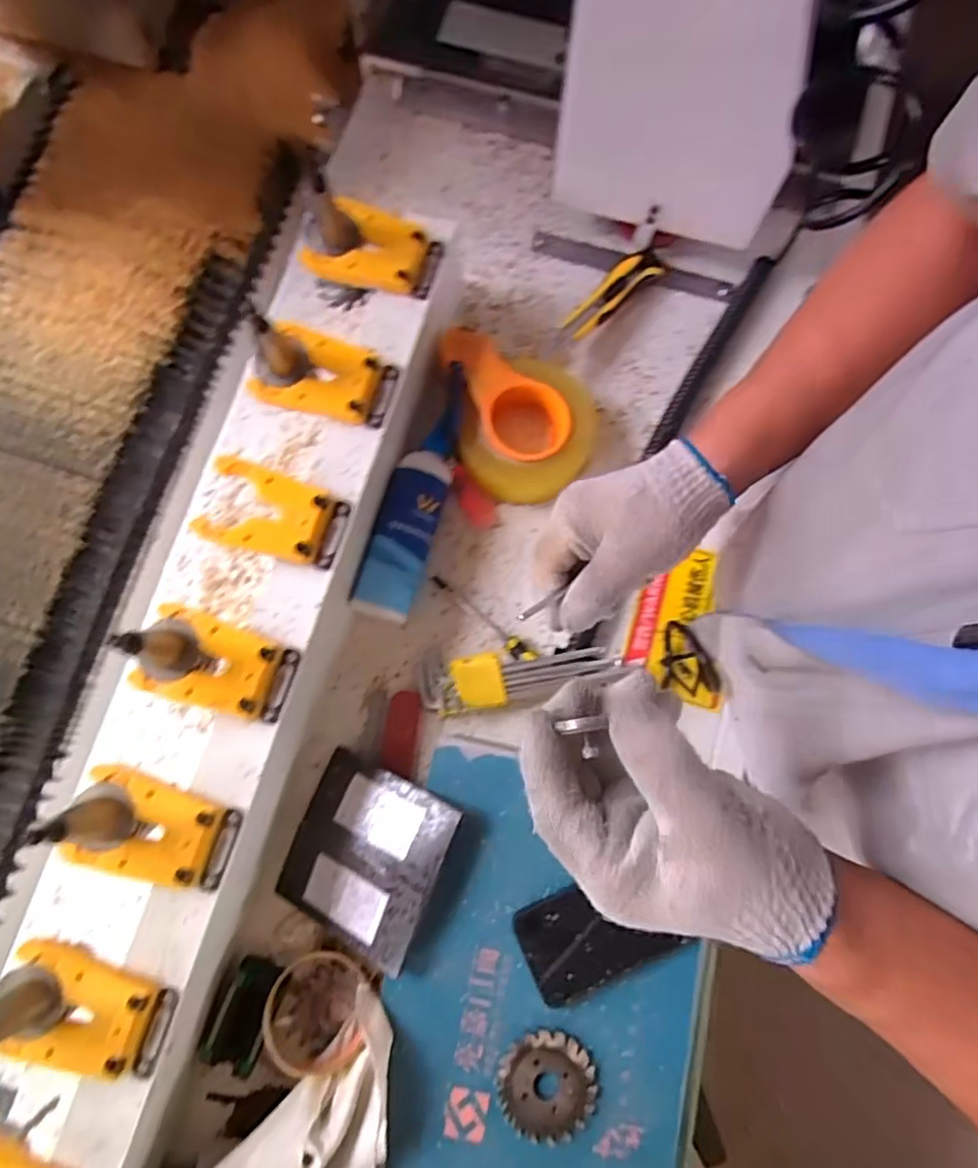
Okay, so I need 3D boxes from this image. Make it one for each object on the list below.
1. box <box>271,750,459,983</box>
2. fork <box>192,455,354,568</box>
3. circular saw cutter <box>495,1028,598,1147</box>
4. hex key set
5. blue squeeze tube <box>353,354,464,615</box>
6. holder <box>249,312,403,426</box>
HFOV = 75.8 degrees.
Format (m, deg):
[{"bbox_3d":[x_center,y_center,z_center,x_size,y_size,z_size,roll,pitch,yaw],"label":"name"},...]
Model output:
[{"bbox_3d":[-0.105,0.227,0.530,0.135,0.015,0.132,18,83,25],"label":"box"},{"bbox_3d":[-0.173,-0.056,0.500,0.108,0.022,0.067,17,79,3],"label":"fork"},{"bbox_3d":[0.045,0.393,0.490,0.075,0.008,0.075,0,79,0],"label":"circular saw cutter"},{"bbox_3d":[0.025,0.083,0.572,0.174,0.031,0.046,-10,79,-2],"label":"hex key set"},{"bbox_3d":[-0.065,-0.083,0.588,0.056,0.038,0.241,18,79,3],"label":"blue squeeze tube"},{"bbox_3d":[-0.138,-0.177,0.504,0.114,0.077,0.069,15,79,2],"label":"holder"}]

